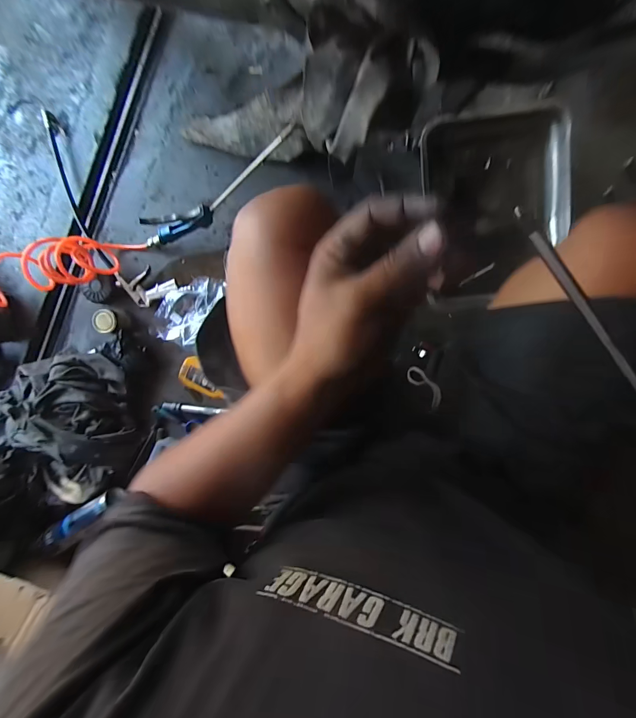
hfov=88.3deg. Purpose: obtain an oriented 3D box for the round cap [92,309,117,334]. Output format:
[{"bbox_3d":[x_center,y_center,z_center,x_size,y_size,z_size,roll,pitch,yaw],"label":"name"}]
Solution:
[{"bbox_3d":[-0.429,-0.076,0.658,0.046,0.020,0.046,-5,99,-32],"label":"round cap"}]

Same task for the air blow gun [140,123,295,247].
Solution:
[{"bbox_3d":[-0.191,-0.256,0.535,0.408,0.083,0.023,-10,94,39],"label":"air blow gun"}]

